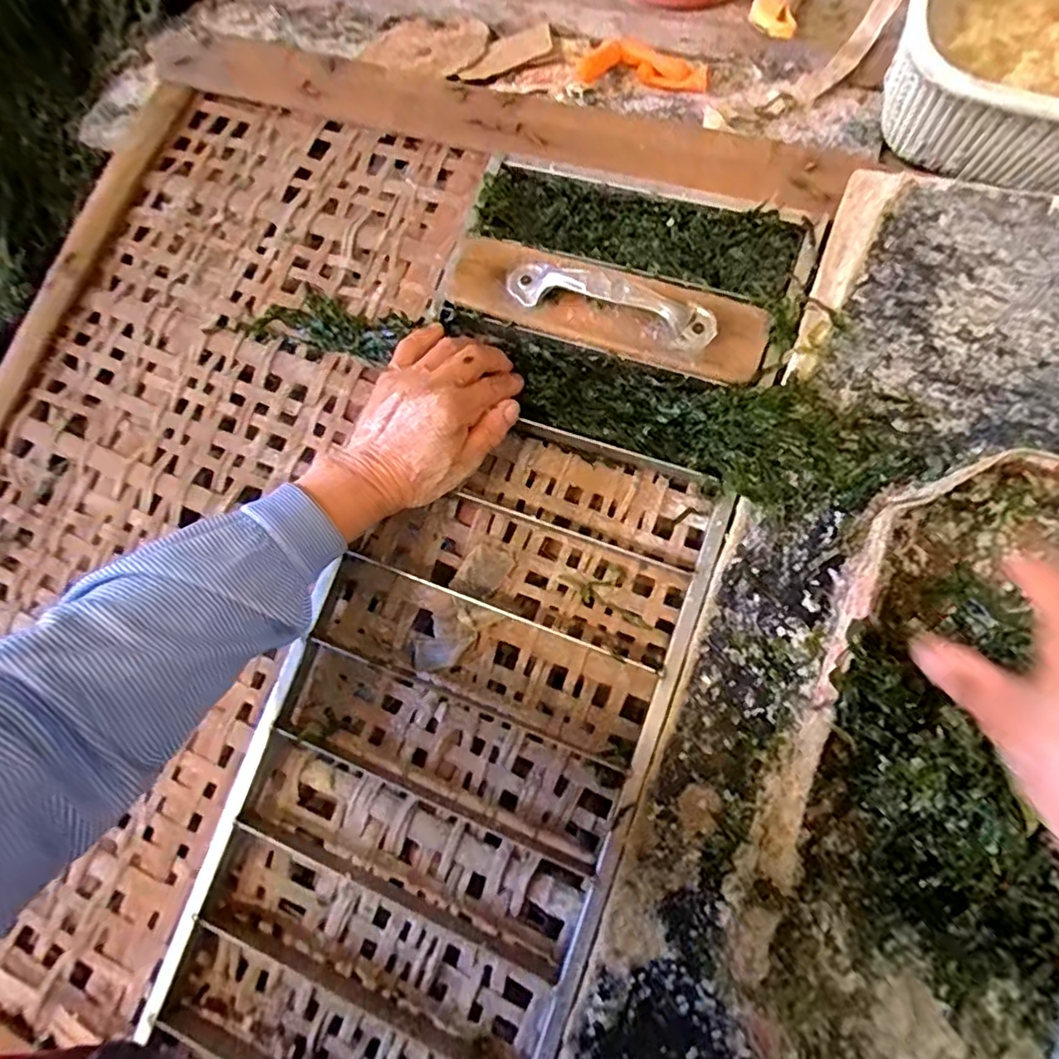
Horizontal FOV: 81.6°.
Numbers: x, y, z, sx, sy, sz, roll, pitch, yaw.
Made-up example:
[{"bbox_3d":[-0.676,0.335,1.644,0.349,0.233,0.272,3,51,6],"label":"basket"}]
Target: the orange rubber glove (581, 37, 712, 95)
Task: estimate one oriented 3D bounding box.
[{"bbox_3d":[0.101,-0.405,0.535,0.109,0.012,0.052,12,63,9],"label":"orange rubber glove"}]

